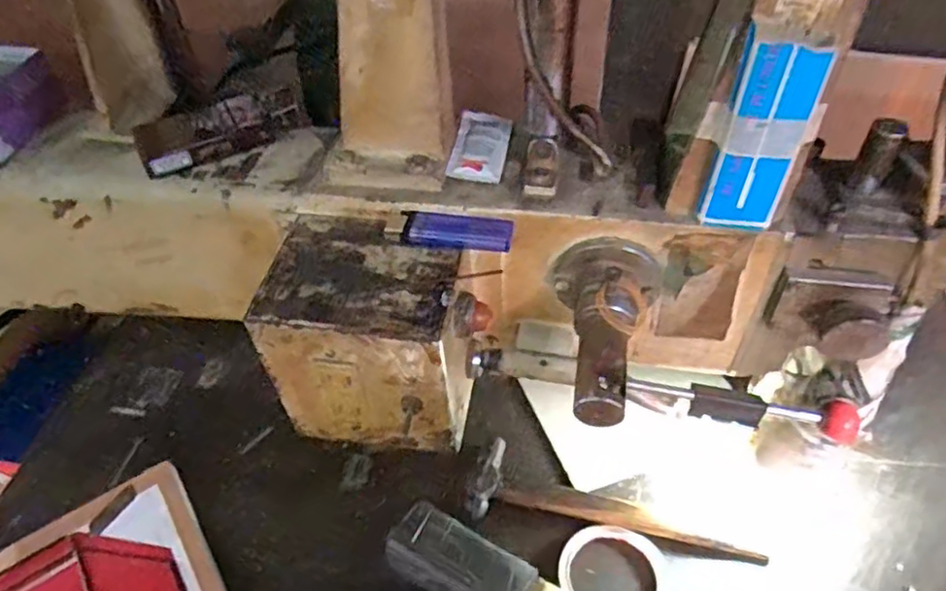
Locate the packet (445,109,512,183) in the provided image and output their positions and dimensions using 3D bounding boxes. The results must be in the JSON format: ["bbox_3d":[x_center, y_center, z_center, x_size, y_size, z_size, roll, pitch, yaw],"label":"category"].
[{"bbox_3d":[0.006,-0.105,0.456,0.037,0.006,0.075,4,46,7],"label":"packet"}]

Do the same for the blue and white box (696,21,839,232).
[{"bbox_3d":[0.154,-0.081,0.349,0.041,0.113,0.012,10,47,13],"label":"blue and white box"}]

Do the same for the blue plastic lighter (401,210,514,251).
[{"bbox_3d":[-0.011,-0.040,0.411,0.069,0.013,0.022,7,47,10],"label":"blue plastic lighter"}]

